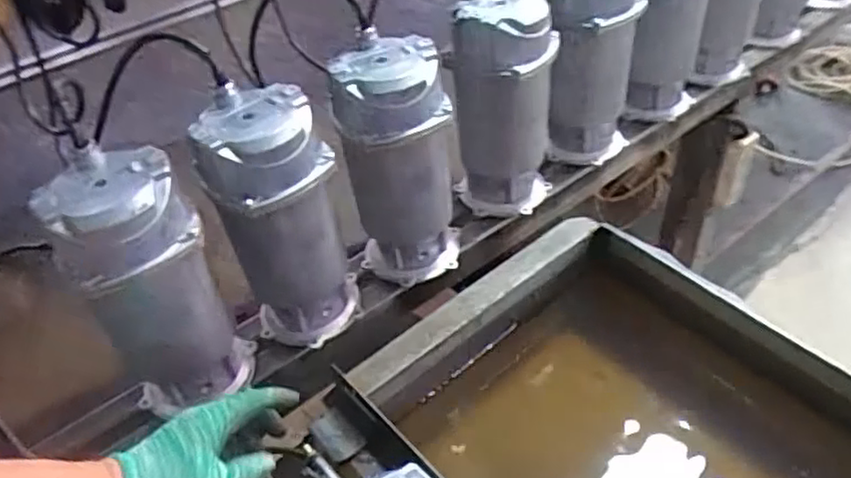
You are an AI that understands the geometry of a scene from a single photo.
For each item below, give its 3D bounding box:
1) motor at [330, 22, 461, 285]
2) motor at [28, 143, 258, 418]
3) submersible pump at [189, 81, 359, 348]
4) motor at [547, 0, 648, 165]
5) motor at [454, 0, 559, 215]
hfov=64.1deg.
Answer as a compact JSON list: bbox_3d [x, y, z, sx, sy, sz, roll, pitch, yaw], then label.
[{"bbox_3d":[-0.033,-0.086,0.840,0.132,0.290,0.109,-9,44,-3],"label":"motor"},{"bbox_3d":[-0.276,0.058,0.709,0.129,0.292,0.110,-27,47,-20],"label":"motor"},{"bbox_3d":[-0.160,-0.012,0.770,0.127,0.289,0.119,-1,44,5],"label":"submersible pump"},{"bbox_3d":[0.240,-0.260,0.997,0.132,0.291,0.119,1,44,7],"label":"motor"},{"bbox_3d":[0.105,-0.174,0.925,0.128,0.296,0.122,1,44,8],"label":"motor"}]

